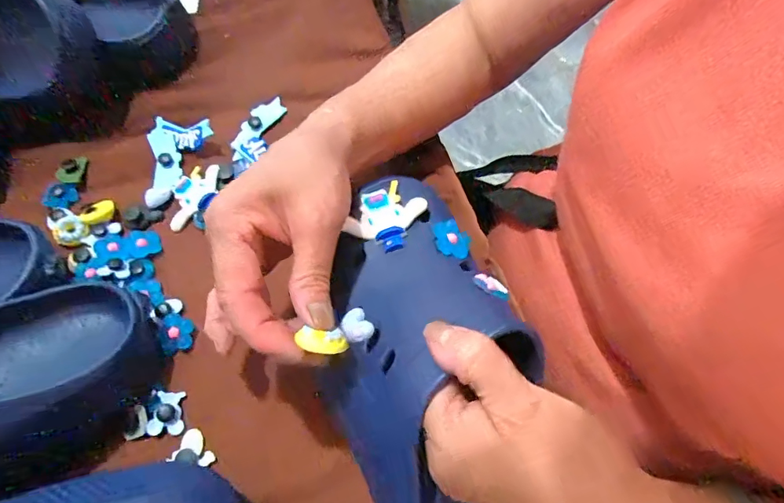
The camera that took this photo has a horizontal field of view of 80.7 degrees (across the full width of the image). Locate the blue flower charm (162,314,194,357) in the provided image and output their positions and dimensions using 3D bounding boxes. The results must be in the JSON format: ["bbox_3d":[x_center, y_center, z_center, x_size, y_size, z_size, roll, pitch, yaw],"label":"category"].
[{"bbox_3d":[-0.144,0.055,0.310,0.019,0.009,0.024,-12,63,-5],"label":"blue flower charm"}]

